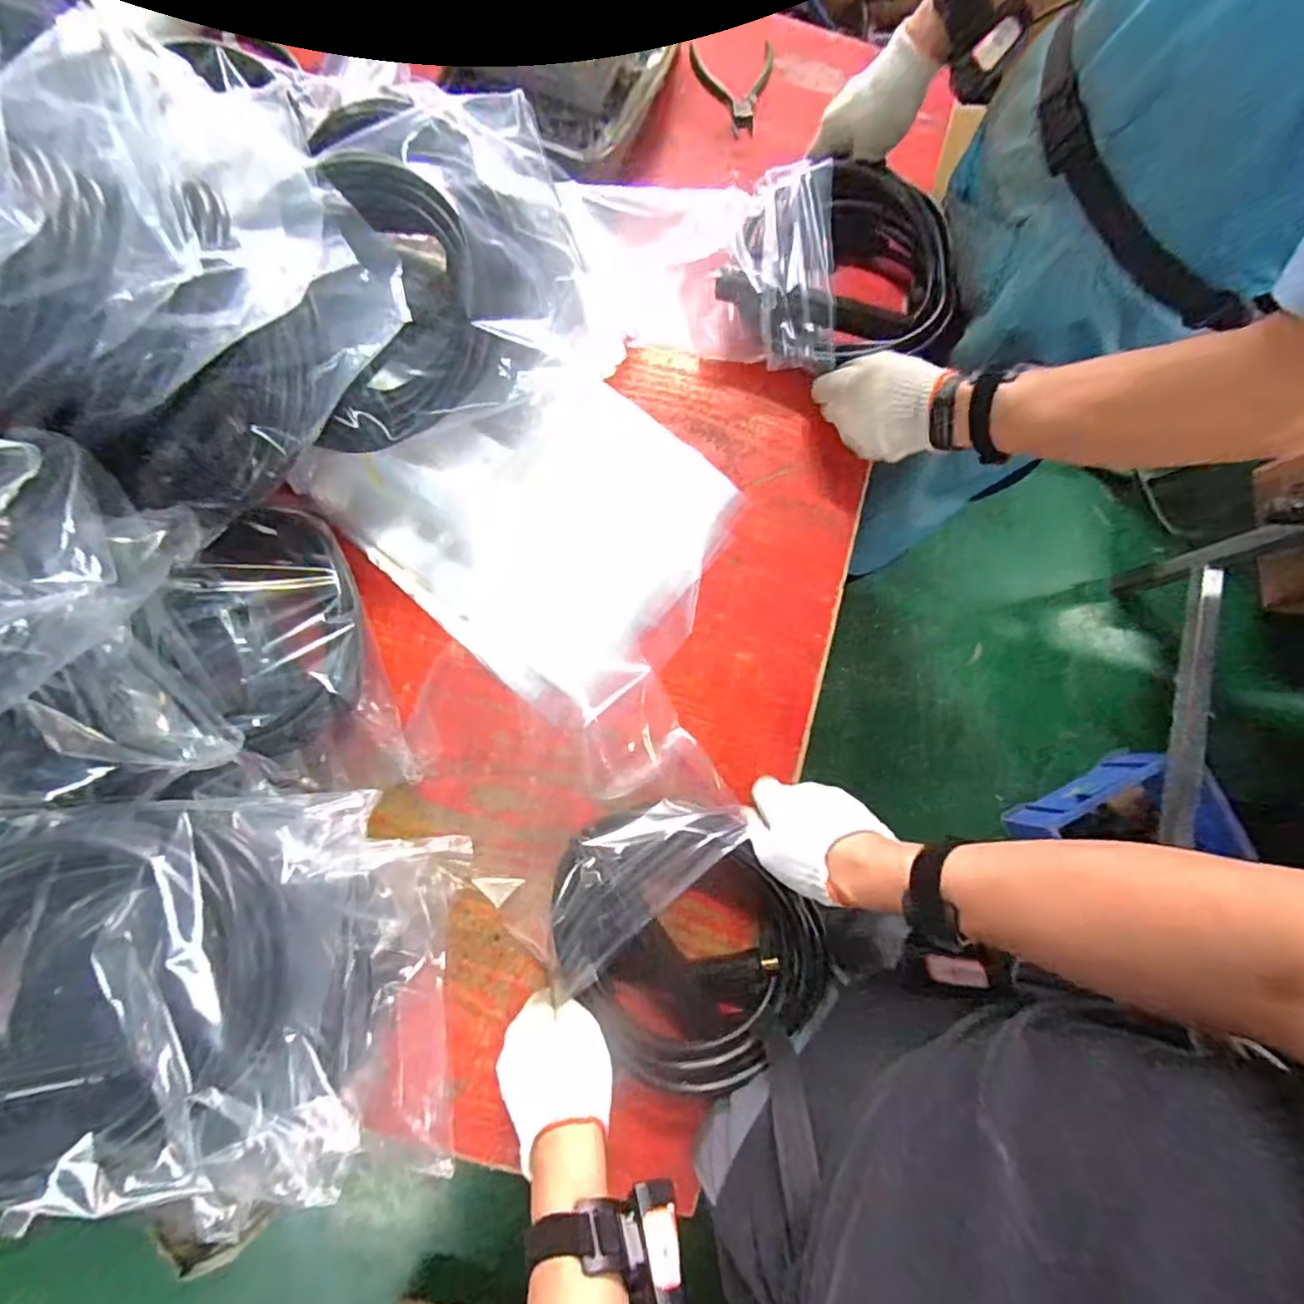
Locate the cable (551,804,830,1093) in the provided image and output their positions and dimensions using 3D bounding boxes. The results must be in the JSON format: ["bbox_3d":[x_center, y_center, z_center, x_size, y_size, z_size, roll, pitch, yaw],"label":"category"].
[{"bbox_3d":[0.021,0.240,0.553,0.197,0.074,0.223,-42,87,-8],"label":"cable"}]

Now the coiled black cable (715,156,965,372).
[{"bbox_3d":[0.183,-0.370,0.634,0.208,0.080,0.188,-36,86,-8],"label":"coiled black cable"}]

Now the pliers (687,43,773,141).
[{"bbox_3d":[0.094,-0.627,0.706,0.092,0.008,0.108,-7,83,-5],"label":"pliers"}]

